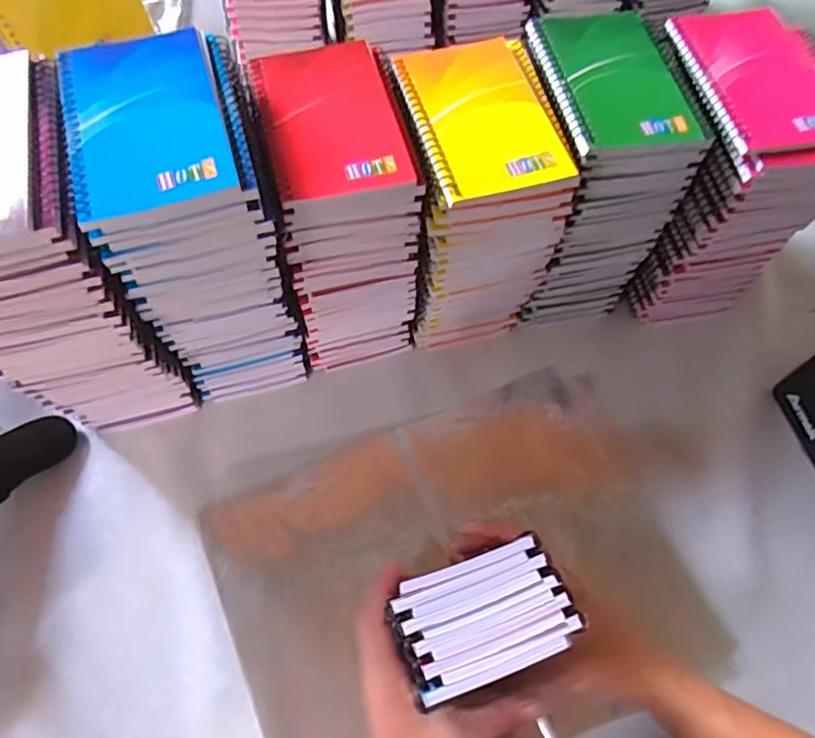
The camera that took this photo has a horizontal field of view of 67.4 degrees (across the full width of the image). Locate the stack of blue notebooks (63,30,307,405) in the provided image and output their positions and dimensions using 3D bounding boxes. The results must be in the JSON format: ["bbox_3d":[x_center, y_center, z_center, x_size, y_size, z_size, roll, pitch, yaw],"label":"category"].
[{"bbox_3d":[-0.140,-0.074,0.443,0.095,0.252,0.123,-13,64,-9],"label":"stack of blue notebooks"}]

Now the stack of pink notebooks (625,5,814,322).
[{"bbox_3d":[0.244,-0.147,0.509,0.100,0.219,0.140,-7,63,-6],"label":"stack of pink notebooks"}]

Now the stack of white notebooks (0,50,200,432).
[{"bbox_3d":[-0.232,-0.058,0.427,0.098,0.253,0.136,-16,66,-9],"label":"stack of white notebooks"}]

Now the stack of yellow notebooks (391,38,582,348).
[{"bbox_3d":[0.047,-0.115,0.484,0.096,0.219,0.129,-13,64,-9],"label":"stack of yellow notebooks"}]

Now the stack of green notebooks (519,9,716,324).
[{"bbox_3d":[0.142,-0.145,0.501,0.101,0.221,0.129,-7,65,-5],"label":"stack of green notebooks"}]

